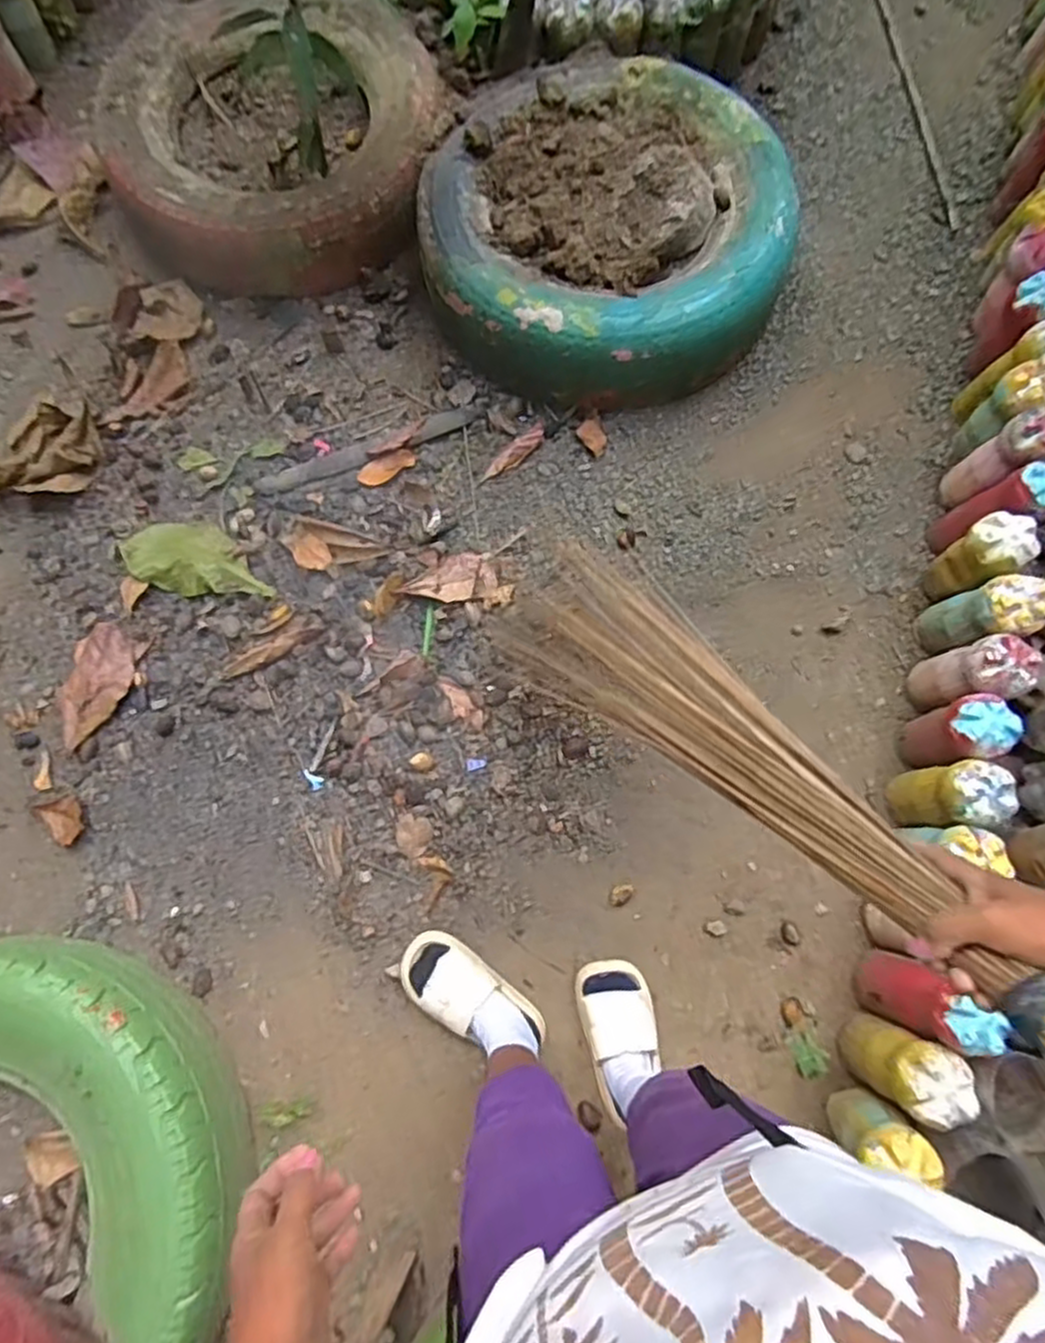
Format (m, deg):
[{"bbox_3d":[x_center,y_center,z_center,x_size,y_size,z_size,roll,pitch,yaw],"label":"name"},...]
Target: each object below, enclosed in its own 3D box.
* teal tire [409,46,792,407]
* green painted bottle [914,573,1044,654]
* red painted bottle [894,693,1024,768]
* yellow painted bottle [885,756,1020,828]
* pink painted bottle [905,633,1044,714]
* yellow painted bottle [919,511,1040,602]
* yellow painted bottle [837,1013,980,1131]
[{"bbox_3d":[0.158,-0.813,1.315,0.630,0.180,0.639,0,75,-1],"label":"teal tire"},{"bbox_3d":[0.702,-0.082,1.111,0.076,0.225,0.101,-19,76,-6],"label":"green painted bottle"},{"bbox_3d":[0.638,0.091,1.074,0.086,0.233,0.092,-19,78,-4],"label":"red painted bottle"},{"bbox_3d":[0.617,0.177,1.041,0.084,0.188,0.087,-12,75,-4],"label":"yellow painted bottle"},{"bbox_3d":[0.680,0.007,1.095,0.080,0.222,0.094,-10,77,-2],"label":"pink painted bottle"},{"bbox_3d":[0.710,-0.169,1.139,0.078,0.219,0.097,-10,77,-2],"label":"yellow painted bottle"},{"bbox_3d":[0.489,0.513,0.948,0.091,0.229,0.085,0,75,-1],"label":"yellow painted bottle"}]

